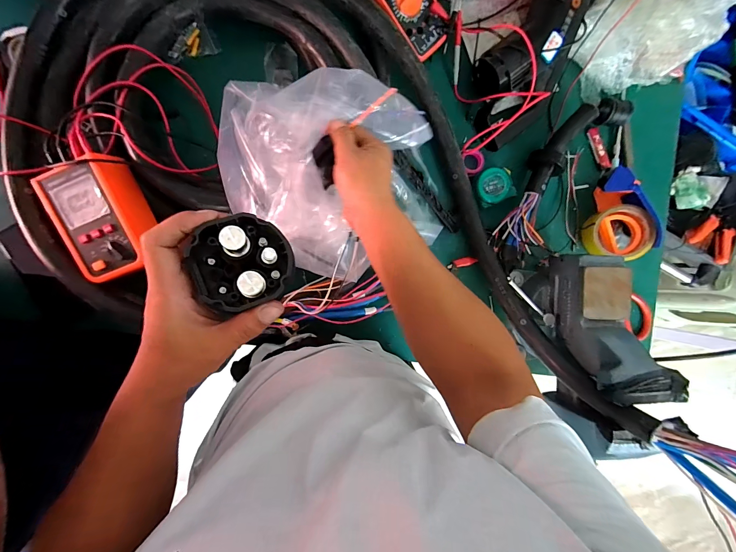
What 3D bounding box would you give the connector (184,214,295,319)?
[{"bbox_3d":[-0.093,-0.009,0.233,0.071,0.034,0.064,-18,93,-5],"label":"connector"}]

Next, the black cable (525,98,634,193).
[{"bbox_3d":[0.357,-0.240,0.552,0.235,0.045,0.075,-38,95,-4],"label":"black cable"}]

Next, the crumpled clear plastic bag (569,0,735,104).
[{"bbox_3d":[0.495,-0.421,0.545,0.280,0.074,0.150,-20,94,-5],"label":"crumpled clear plastic bag"}]

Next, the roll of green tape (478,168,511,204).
[{"bbox_3d":[0.218,-0.155,0.538,0.055,0.012,0.056,-4,92,-6],"label":"roll of green tape"}]

